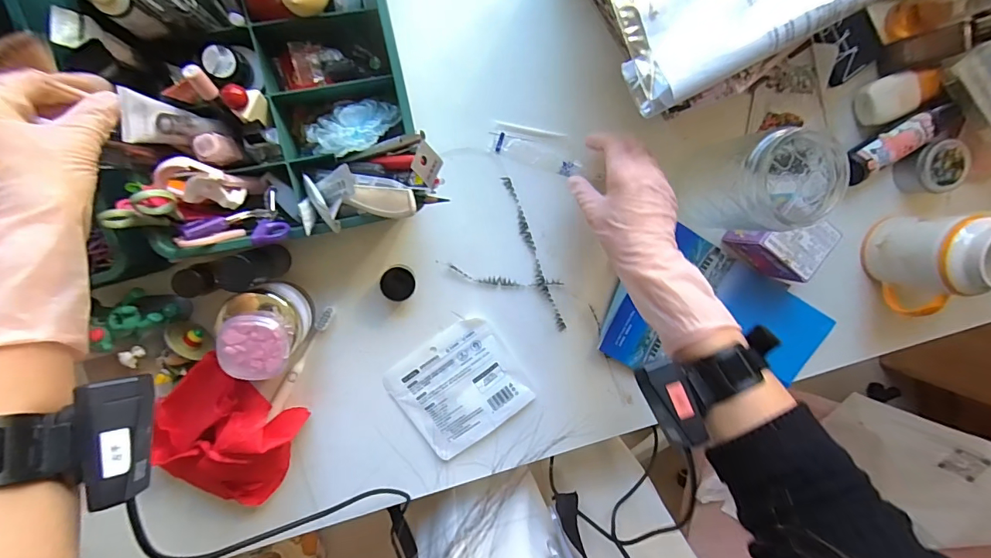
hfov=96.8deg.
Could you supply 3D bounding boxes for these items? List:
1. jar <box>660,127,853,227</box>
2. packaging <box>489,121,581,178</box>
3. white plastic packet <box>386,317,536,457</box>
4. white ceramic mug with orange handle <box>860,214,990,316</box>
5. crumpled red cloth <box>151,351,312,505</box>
[{"bbox_3d":[0.265,-0.099,0.444,0.098,0.123,0.087,-14,101,-5],"label":"jar"},{"bbox_3d":[0.046,-0.144,0.479,0.100,0.005,0.041,16,97,-10],"label":"packaging"},{"bbox_3d":[-0.039,0.124,0.500,0.130,0.012,0.123,-35,102,-1],"label":"white plastic packet"},{"bbox_3d":[0.500,-0.018,0.494,0.077,0.108,0.105,-19,100,-4],"label":"white ceramic mug with orange handle"},{"bbox_3d":[-0.272,0.165,0.440,0.142,0.092,0.127,41,92,-10],"label":"crumpled red cloth"}]

